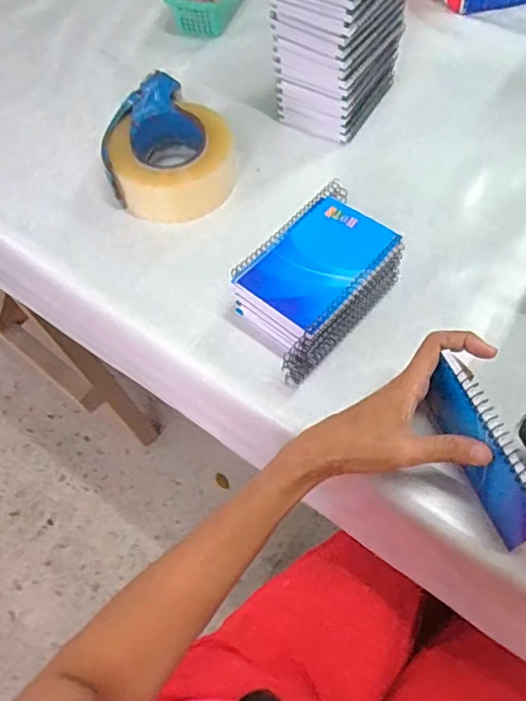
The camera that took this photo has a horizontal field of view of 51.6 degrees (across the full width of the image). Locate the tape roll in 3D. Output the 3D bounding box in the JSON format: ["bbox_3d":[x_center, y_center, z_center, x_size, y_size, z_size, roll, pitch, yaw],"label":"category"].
[{"bbox_3d":[-0.101,-0.208,0.577,0.127,0.064,0.133,-1,62,2],"label":"tape roll"}]

